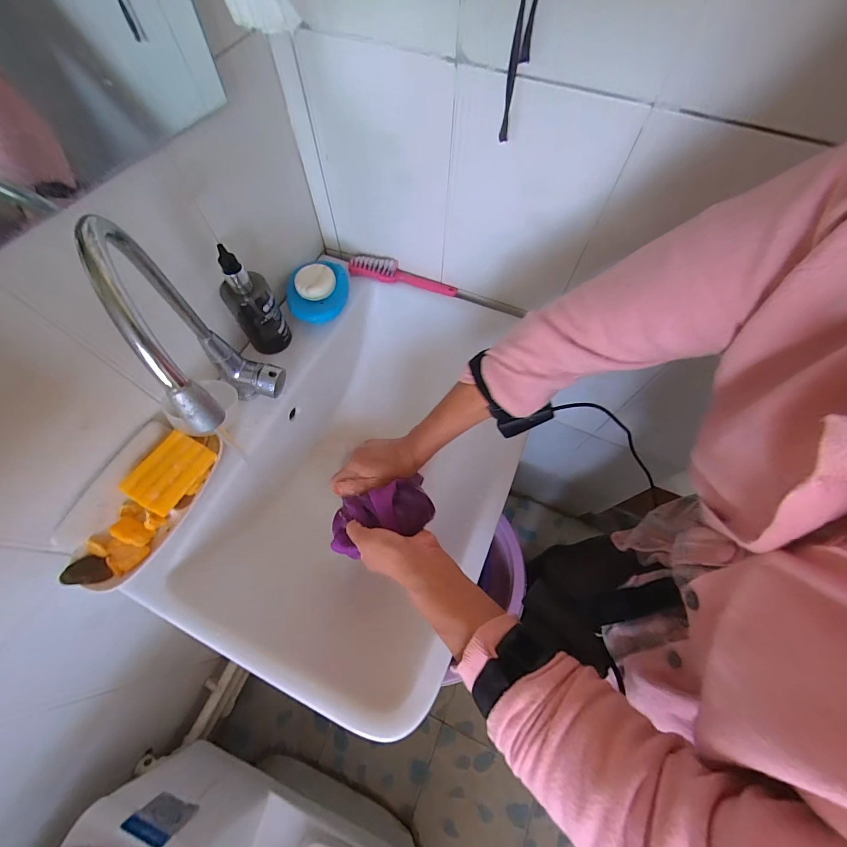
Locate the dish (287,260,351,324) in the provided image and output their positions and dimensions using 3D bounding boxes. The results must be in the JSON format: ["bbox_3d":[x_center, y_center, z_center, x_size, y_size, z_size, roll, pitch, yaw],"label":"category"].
[{"bbox_3d":[-0.173,-0.220,0.606,0.096,0.032,0.109,-10,65,-6],"label":"dish"}]

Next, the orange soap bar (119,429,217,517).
[{"bbox_3d":[-0.310,0.057,0.451,0.058,0.032,0.088,28,67,12],"label":"orange soap bar"}]

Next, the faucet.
[{"bbox_3d":[-0.198,-0.061,0.380,0.076,0.277,0.203,-29,69,-14],"label":"faucet"}]

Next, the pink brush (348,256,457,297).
[{"bbox_3d":[-0.036,-0.262,0.648,0.194,0.020,0.037,14,65,6],"label":"pink brush"}]

